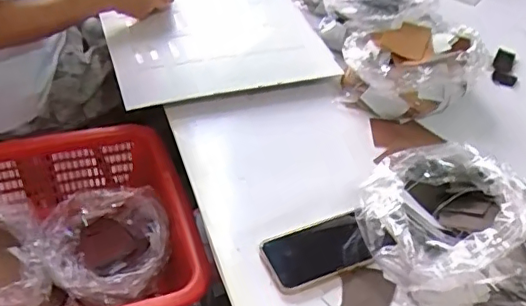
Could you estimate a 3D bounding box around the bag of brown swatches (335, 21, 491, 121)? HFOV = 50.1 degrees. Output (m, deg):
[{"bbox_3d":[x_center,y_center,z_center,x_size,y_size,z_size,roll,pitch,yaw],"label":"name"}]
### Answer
[{"bbox_3d":[0.234,-0.132,0.881,0.219,0.088,0.136,-7,45,-11],"label":"bag of brown swatches"}]

